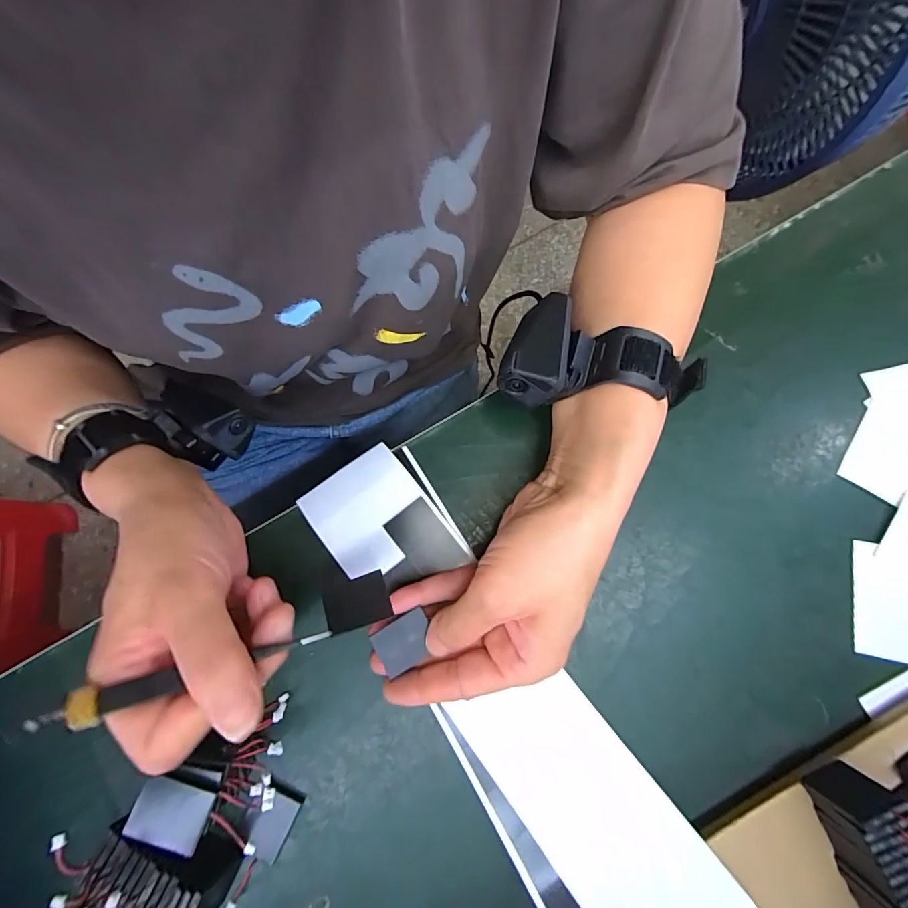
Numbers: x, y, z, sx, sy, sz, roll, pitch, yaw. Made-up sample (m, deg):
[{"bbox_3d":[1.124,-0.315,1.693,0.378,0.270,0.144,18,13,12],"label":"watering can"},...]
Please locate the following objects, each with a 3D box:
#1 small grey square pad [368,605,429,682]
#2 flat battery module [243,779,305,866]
[{"bbox_3d":[-0.027,0.101,0.229,0.030,0.005,0.024,-28,78,-7],"label":"small grey square pad"},{"bbox_3d":[-0.097,0.194,0.225,0.021,0.005,0.034,25,77,6],"label":"flat battery module"}]

